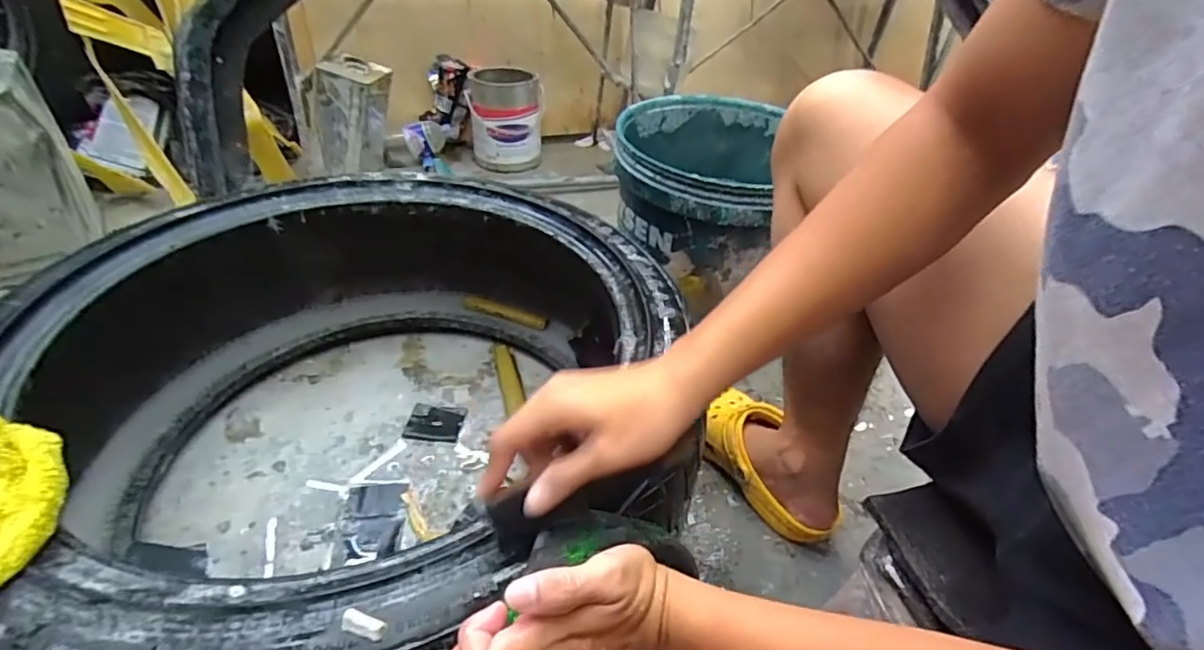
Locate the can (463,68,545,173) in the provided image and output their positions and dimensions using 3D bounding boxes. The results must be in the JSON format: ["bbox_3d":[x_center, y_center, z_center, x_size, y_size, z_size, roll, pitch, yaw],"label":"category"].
[{"bbox_3d":[-0.234,-0.509,1.377,0.172,0.196,0.164,-1,39,-8],"label":"can"}]

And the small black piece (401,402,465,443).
[{"bbox_3d":[-0.224,0.129,0.759,0.073,0.012,0.060,4,39,-2],"label":"small black piece"}]

